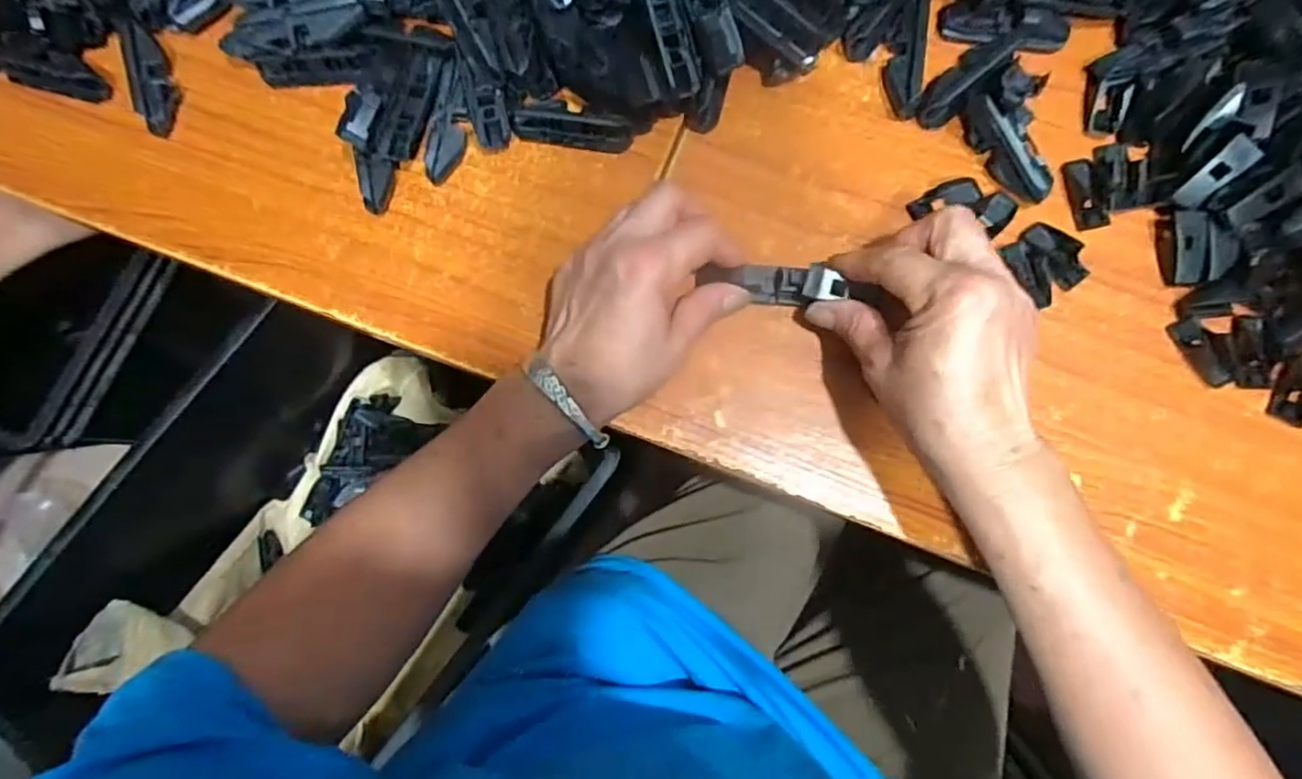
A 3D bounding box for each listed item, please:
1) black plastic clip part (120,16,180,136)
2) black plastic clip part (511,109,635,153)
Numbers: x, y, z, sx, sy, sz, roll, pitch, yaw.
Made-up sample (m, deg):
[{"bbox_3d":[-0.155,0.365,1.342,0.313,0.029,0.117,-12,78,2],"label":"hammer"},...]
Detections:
[{"bbox_3d":[-0.311,-0.193,0.399,0.020,0.017,0.071,-20,82,-1],"label":"black plastic clip part"},{"bbox_3d":[-0.047,-0.155,0.384,0.071,0.013,0.018,7,83,2],"label":"black plastic clip part"}]

